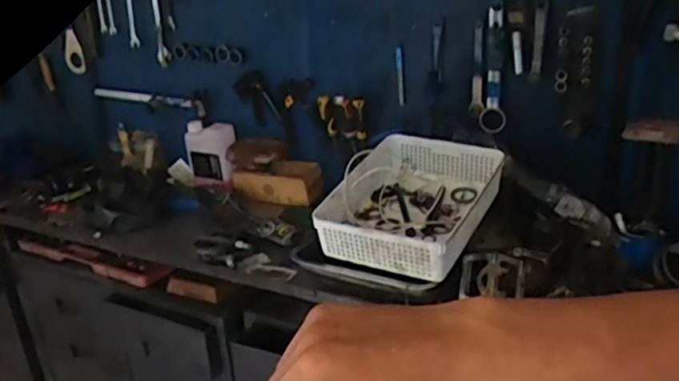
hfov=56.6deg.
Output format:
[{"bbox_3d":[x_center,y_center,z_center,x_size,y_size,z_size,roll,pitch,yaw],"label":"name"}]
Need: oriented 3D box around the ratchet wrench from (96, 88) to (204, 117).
[{"bbox_3d":[-0.547,-0.253,1.787,0.399,0.050,0.048,8,26,26],"label":"ratchet wrench"}]

